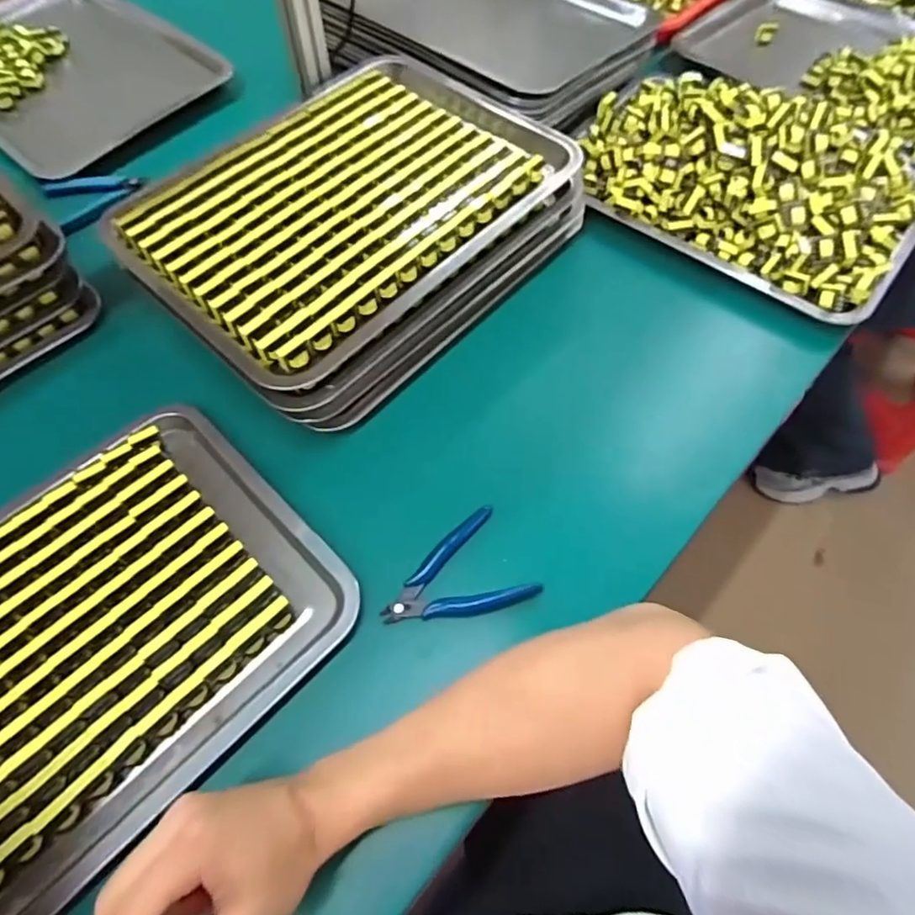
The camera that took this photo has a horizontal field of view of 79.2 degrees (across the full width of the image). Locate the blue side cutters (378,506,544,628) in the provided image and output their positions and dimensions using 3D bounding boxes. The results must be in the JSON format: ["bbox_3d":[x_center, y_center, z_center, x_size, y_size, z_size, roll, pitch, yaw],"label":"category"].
[{"bbox_3d":[-0.003,0.099,0.430,0.111,0.010,0.078,-29,66,-15],"label":"blue side cutters"}]

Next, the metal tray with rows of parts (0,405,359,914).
[{"bbox_3d":[-0.276,0.138,0.401,0.266,0.023,0.356,41,69,19],"label":"metal tray with rows of parts"}]

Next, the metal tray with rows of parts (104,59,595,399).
[{"bbox_3d":[-0.101,-0.258,0.530,0.282,0.035,0.398,39,69,18],"label":"metal tray with rows of parts"}]

